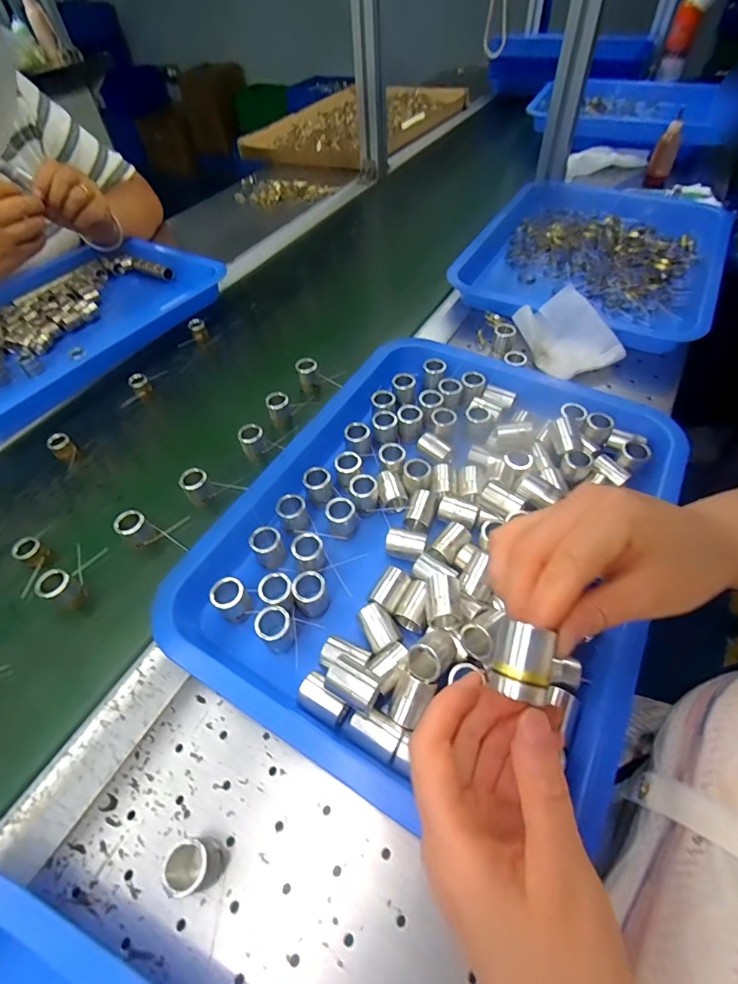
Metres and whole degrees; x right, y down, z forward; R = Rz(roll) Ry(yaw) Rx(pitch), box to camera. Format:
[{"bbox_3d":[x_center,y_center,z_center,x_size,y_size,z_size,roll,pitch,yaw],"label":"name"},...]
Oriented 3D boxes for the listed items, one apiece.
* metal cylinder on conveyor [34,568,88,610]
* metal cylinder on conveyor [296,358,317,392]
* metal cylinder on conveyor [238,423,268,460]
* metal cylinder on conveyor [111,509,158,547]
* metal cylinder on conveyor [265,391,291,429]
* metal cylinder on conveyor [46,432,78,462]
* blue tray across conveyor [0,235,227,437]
[{"bbox_3d":[-0.236,0.077,0.346,0.020,0.033,0.022,25,58,20],"label":"metal cylinder on conveyor"},{"bbox_3d":[-0.067,-0.128,0.493,0.021,0.031,0.019,-13,53,-7],"label":"metal cylinder on conveyor"},{"bbox_3d":[-0.111,-0.049,0.433,0.022,0.031,0.018,-24,55,-15],"label":"metal cylinder on conveyor"},{"bbox_3d":[-0.195,0.031,0.376,0.019,0.029,0.023,34,61,26],"label":"metal cylinder on conveyor"},{"bbox_3d":[-0.092,-0.084,0.459,0.022,0.034,0.019,-16,53,-9],"label":"metal cylinder on conveyor"},{"bbox_3d":[-0.309,-0.045,0.453,0.021,0.024,0.017,-37,59,-23],"label":"metal cylinder on conveyor"},{"bbox_3d":[-0.404,-0.219,0.590,0.302,0.042,0.380,28,58,22],"label":"blue tray across conveyor"}]

